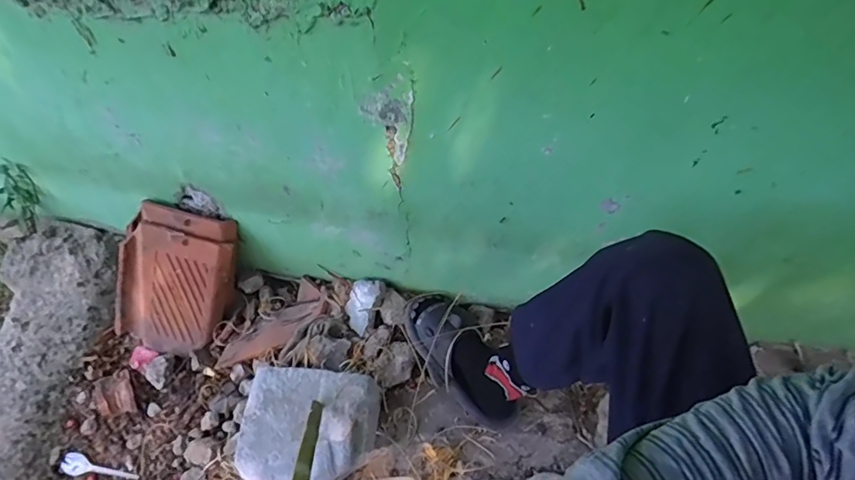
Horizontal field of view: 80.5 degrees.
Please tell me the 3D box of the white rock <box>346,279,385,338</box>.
[{"bbox_3d":[-0.134,0.124,1.016,0.077,0.056,0.094,29,61,20],"label":"white rock"}]

